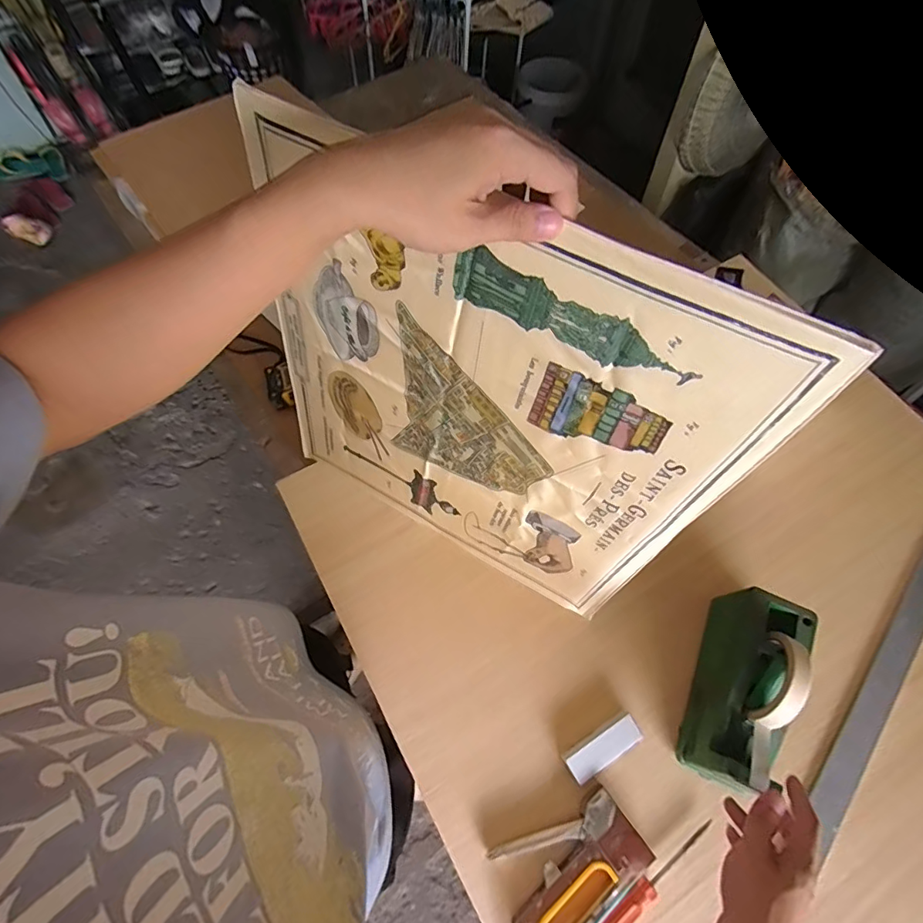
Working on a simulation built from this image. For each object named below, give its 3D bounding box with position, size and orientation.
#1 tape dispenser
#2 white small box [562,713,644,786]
[{"bbox_3d":[0.317,0.249,0.536,0.078,0.128,0.201,25,66,12],"label":"tape dispenser"},{"bbox_3d":[0.160,0.324,0.543,0.091,0.019,0.033,-28,67,-14],"label":"white small box"}]

